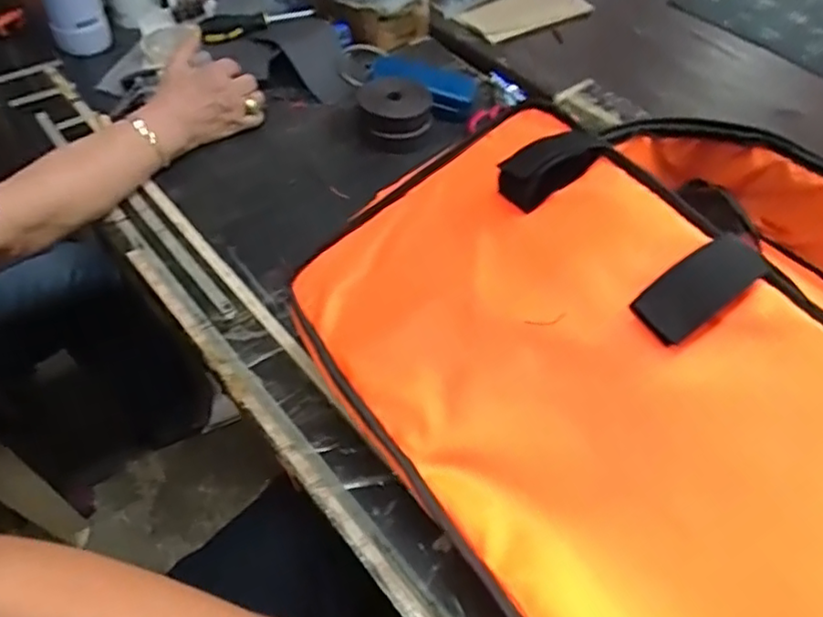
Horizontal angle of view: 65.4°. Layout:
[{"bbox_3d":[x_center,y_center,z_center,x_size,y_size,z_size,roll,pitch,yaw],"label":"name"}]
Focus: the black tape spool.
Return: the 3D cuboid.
[{"bbox_3d":[-0.022,-0.255,0.841,0.101,0.060,0.089,0,50,-3],"label":"black tape spool"}]

